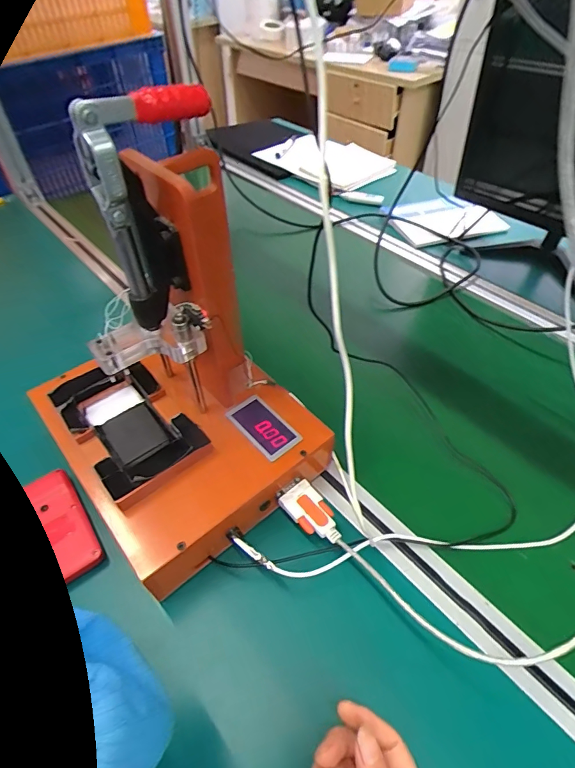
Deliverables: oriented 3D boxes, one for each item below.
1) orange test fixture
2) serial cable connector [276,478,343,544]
[{"bbox_3d":[-0.116,-0.041,0.368,0.220,0.318,0.256,-31,55,-24],"label":"orange test fixture"},{"bbox_3d":[0.023,0.123,0.410,0.034,0.011,0.070,-36,57,-27],"label":"serial cable connector"}]

